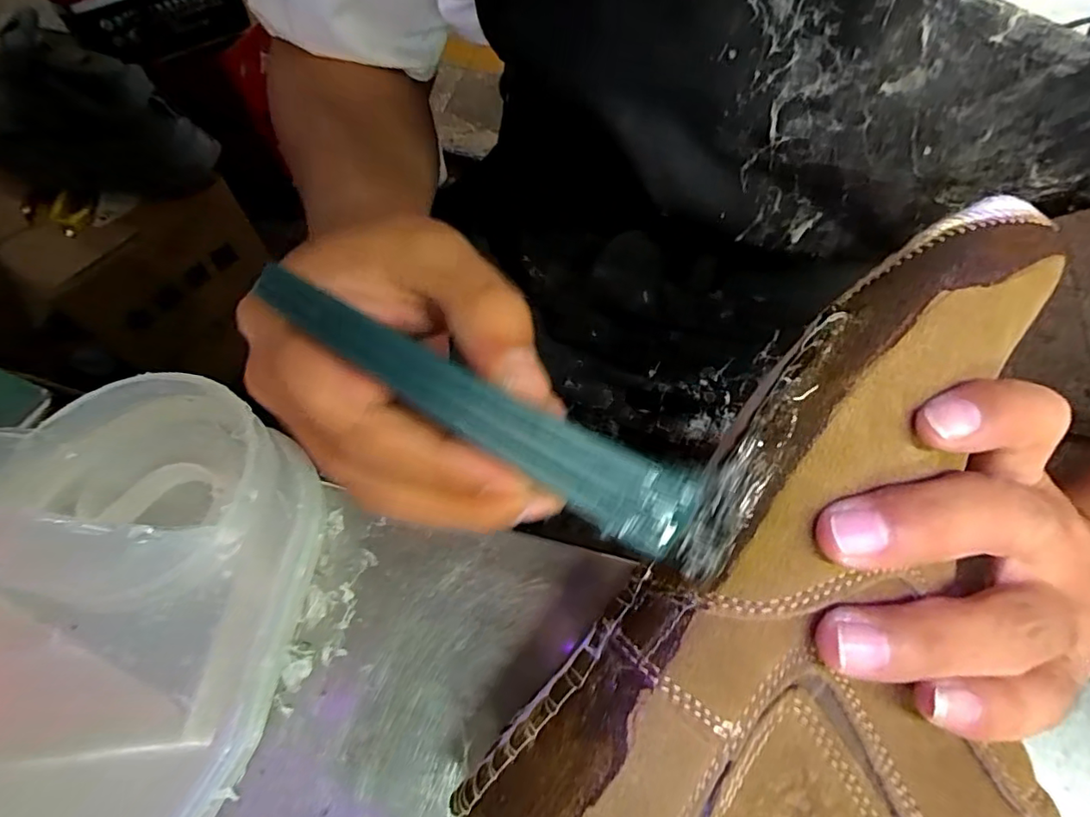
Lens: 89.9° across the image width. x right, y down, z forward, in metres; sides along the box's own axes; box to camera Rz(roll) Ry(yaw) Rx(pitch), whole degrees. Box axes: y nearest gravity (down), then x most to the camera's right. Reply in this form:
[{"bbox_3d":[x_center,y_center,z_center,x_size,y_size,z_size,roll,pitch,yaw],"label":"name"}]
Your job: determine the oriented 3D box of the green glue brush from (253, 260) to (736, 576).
[{"bbox_3d":[-0.009,0.002,0.139,0.132,0.010,0.024,30,66,-7],"label":"green glue brush"}]

